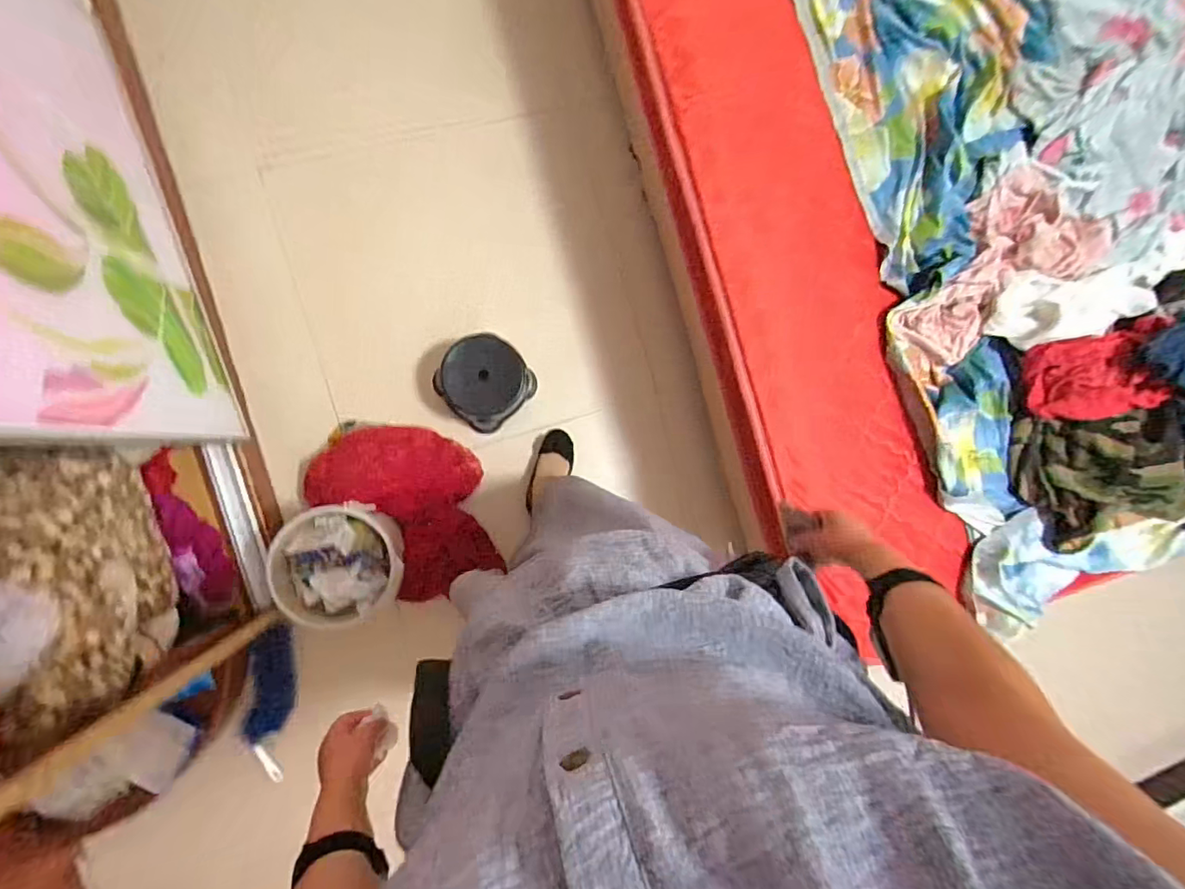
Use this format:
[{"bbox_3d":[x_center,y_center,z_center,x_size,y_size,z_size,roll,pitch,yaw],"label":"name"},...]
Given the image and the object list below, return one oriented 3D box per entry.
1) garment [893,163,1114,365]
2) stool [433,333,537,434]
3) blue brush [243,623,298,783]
[{"bbox_3d":[0.741,-0.333,0.968,0.376,0.098,0.215,-38,95,-7],"label":"garment"},{"bbox_3d":[-0.261,-0.153,1.289,0.199,0.172,0.193,0,89,-9],"label":"stool"},{"bbox_3d":[-0.751,0.602,1.238,0.091,0.052,0.358,5,88,-9],"label":"blue brush"}]

